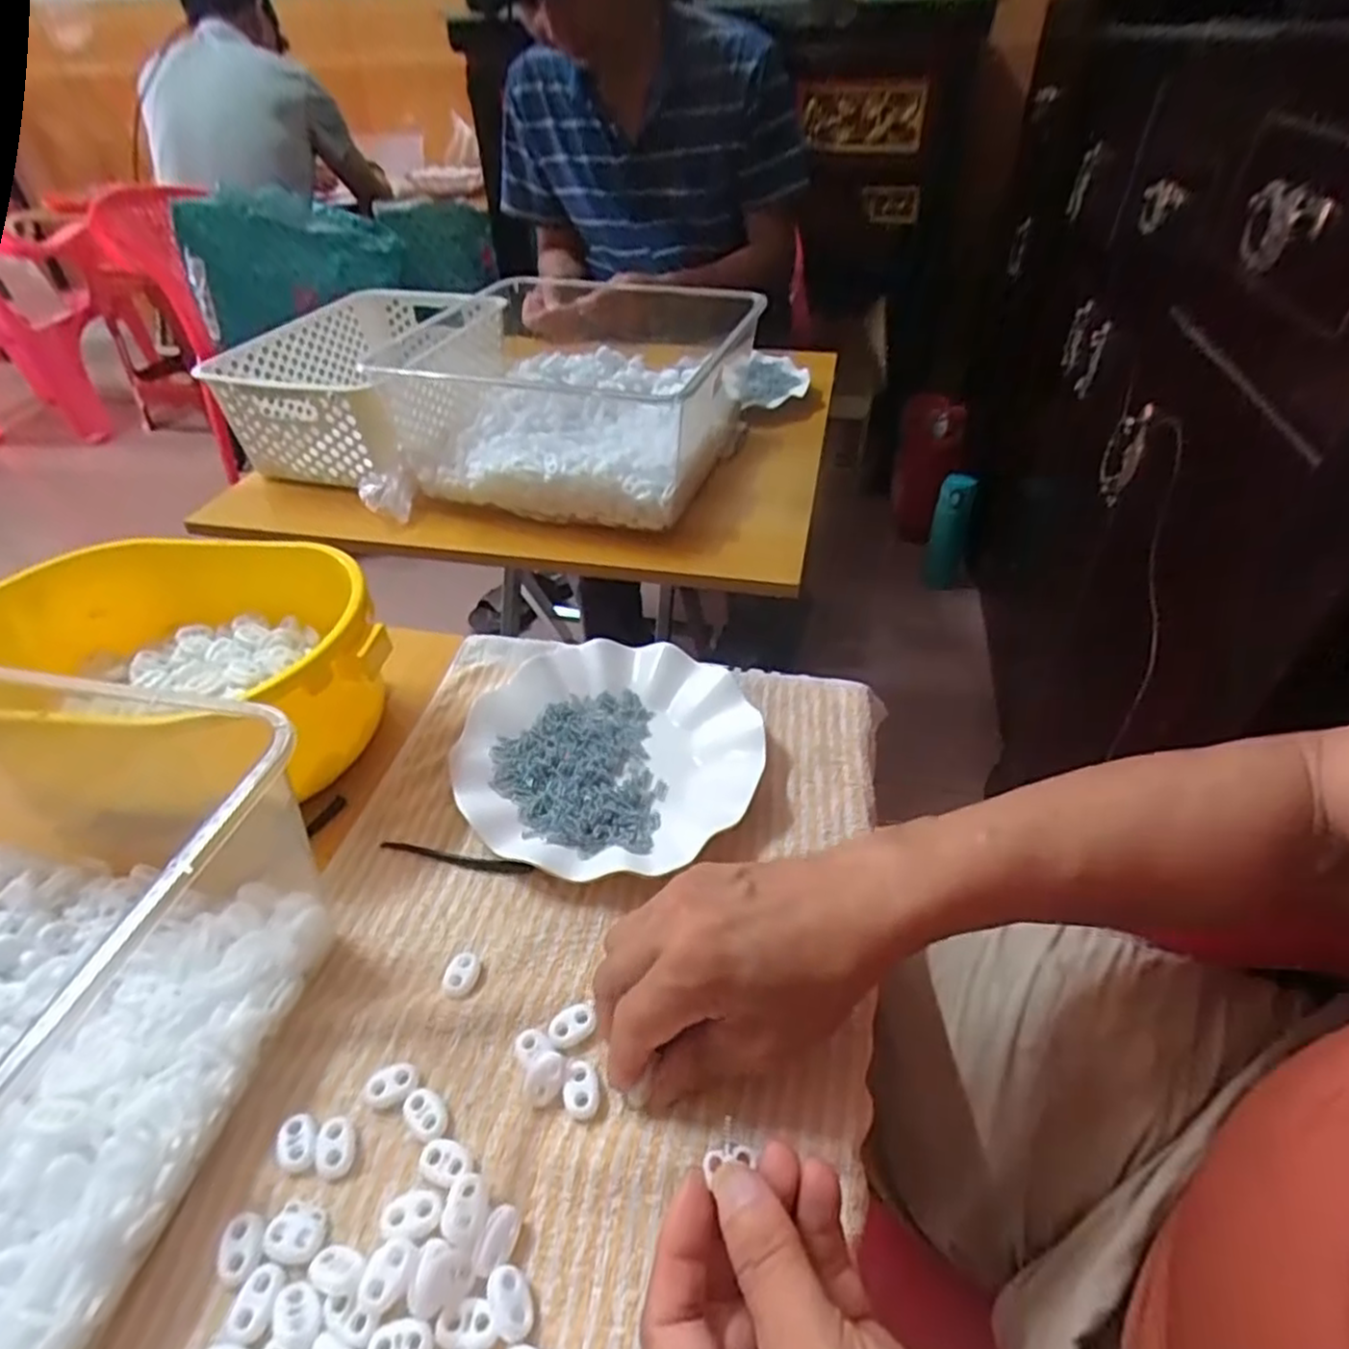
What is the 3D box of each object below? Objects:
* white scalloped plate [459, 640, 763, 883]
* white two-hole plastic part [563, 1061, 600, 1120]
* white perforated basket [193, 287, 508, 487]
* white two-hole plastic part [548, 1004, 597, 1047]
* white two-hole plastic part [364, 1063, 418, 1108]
[{"bbox_3d":[-0.039,0.044,0.455,0.177,0.023,0.189,-1,41,1],"label":"white scalloped plate"},{"bbox_3d":[-0.041,0.178,0.315,0.015,0.005,0.022,-15,43,-14],"label":"white two-hole plastic part"},{"bbox_3d":[-0.319,-0.325,0.808,0.228,0.099,0.305,7,42,11],"label":"white perforated basket"},{"bbox_3d":[-0.047,0.160,0.336,0.022,0.004,0.016,-23,45,-22],"label":"white two-hole plastic part"},{"bbox_3d":[-0.124,0.179,0.320,0.021,0.006,0.017,-19,44,-18],"label":"white two-hole plastic part"}]

